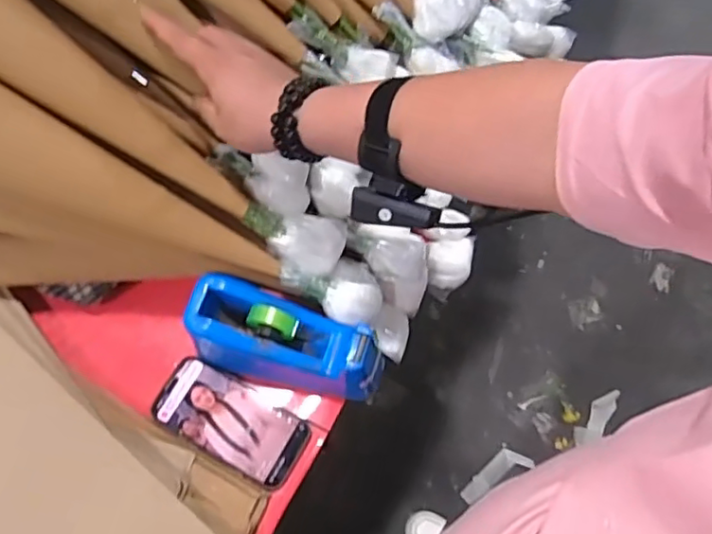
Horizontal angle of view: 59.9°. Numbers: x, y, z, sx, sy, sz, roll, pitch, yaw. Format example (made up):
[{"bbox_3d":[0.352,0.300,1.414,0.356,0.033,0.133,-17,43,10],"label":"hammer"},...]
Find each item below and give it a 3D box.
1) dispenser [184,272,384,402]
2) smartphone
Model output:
[{"bbox_3d":[-0.069,0.075,0.649,0.196,0.097,0.076,12,67,3],"label":"dispenser"},{"bbox_3d":[-0.133,0.163,0.659,0.162,0.006,0.080,27,65,7],"label":"smartphone"}]

